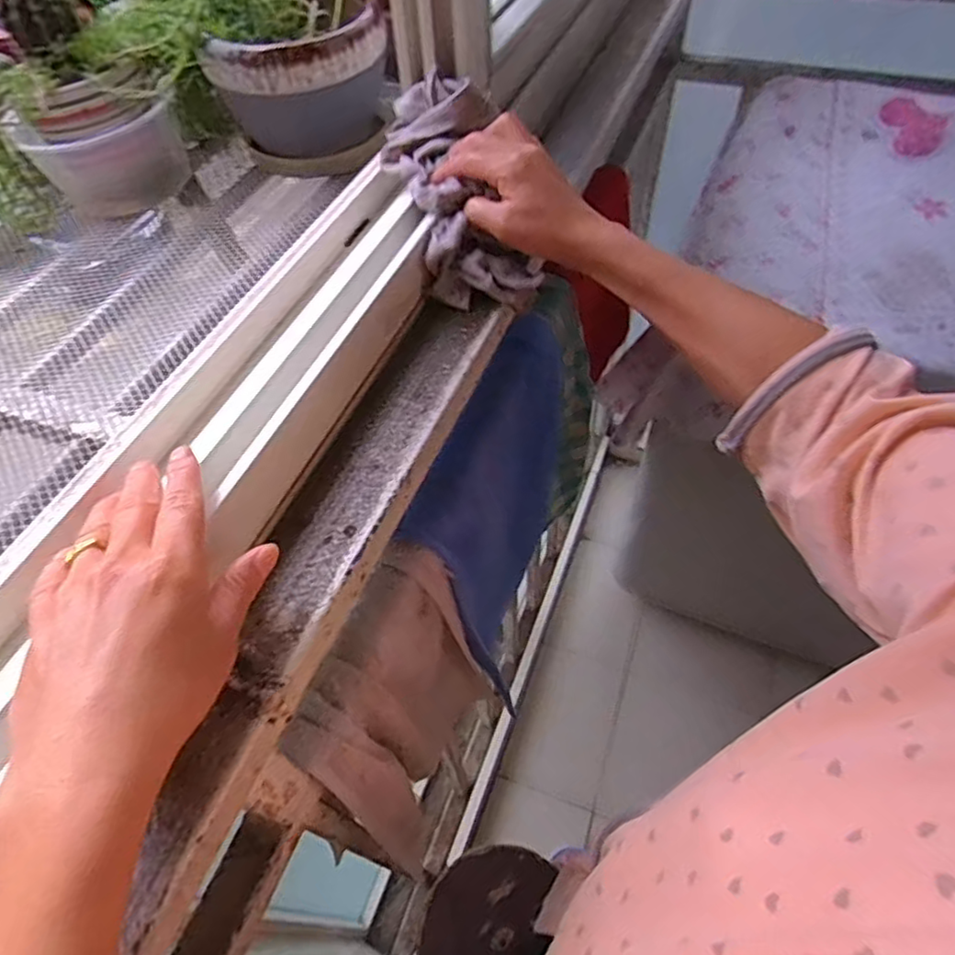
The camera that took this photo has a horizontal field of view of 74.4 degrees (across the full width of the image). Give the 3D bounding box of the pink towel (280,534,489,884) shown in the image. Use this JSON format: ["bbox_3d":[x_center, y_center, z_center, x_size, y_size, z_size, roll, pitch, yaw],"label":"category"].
[{"bbox_3d":[-0.056,0.191,0.512,0.069,0.238,0.176,20,57,17],"label":"pink towel"}]

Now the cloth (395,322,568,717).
[{"bbox_3d":[0.032,0.035,0.651,0.060,0.331,0.277,15,56,14],"label":"cloth"}]

